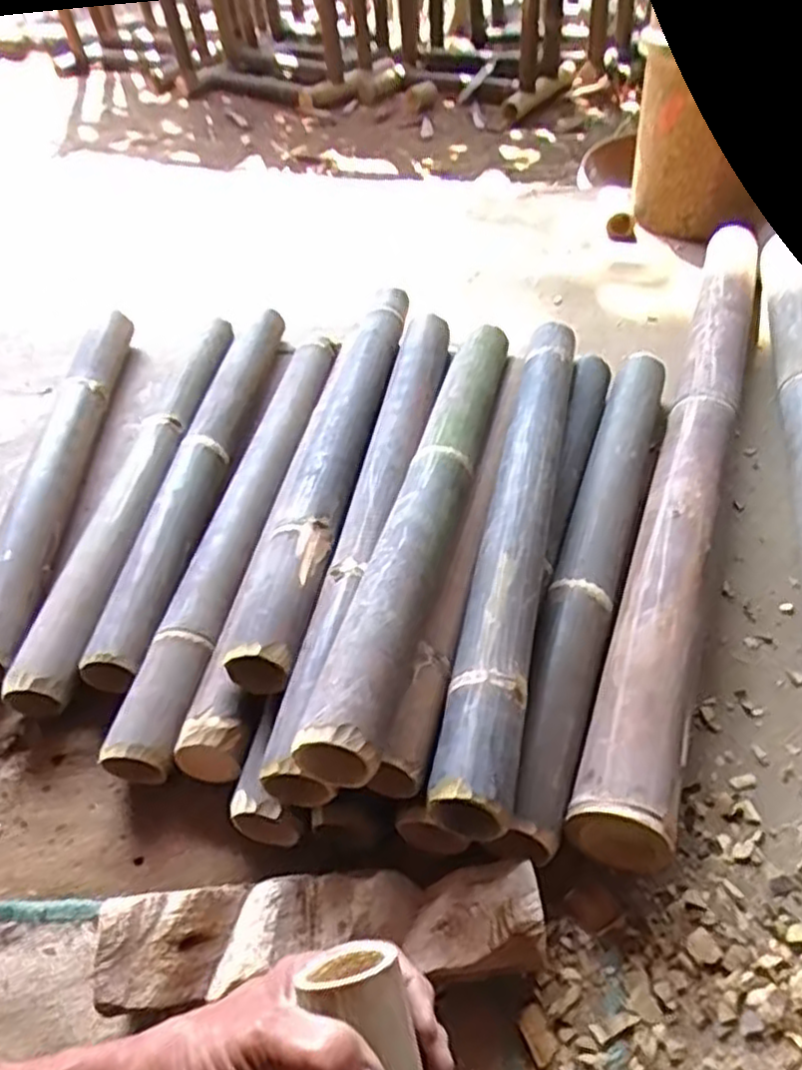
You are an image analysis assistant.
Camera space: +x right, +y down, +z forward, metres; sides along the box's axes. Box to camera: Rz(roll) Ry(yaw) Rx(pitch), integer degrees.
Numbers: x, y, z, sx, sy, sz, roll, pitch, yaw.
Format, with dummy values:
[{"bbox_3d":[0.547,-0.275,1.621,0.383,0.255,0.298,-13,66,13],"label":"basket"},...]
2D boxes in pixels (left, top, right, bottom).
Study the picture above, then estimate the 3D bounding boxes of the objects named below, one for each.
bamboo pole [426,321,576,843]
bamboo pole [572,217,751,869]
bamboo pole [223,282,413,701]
[{"bbox_3d":[0.118,-0.018,0.707,0.058,0.066,0.626,7,46,13],"label":"bamboo pole"},{"bbox_3d":[0.333,-0.088,0.836,0.079,0.081,0.956,13,48,18],"label":"bamboo pole"},{"bbox_3d":[-0.063,-0.103,0.820,0.055,0.065,0.644,4,46,10],"label":"bamboo pole"}]

